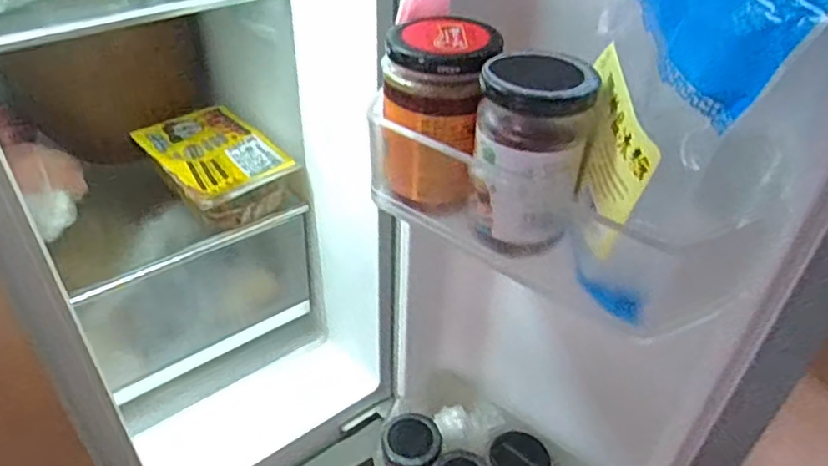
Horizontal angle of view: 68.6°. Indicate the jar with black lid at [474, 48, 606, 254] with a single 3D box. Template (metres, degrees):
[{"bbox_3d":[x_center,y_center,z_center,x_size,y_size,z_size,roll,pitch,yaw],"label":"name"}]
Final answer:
[{"bbox_3d":[0.060,-0.047,0.328,0.060,0.092,0.065,8,41,7],"label":"jar with black lid"}]

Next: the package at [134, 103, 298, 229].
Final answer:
[{"bbox_3d":[-0.232,-0.080,0.714,0.122,0.052,0.193,-30,50,-32],"label":"package"}]

